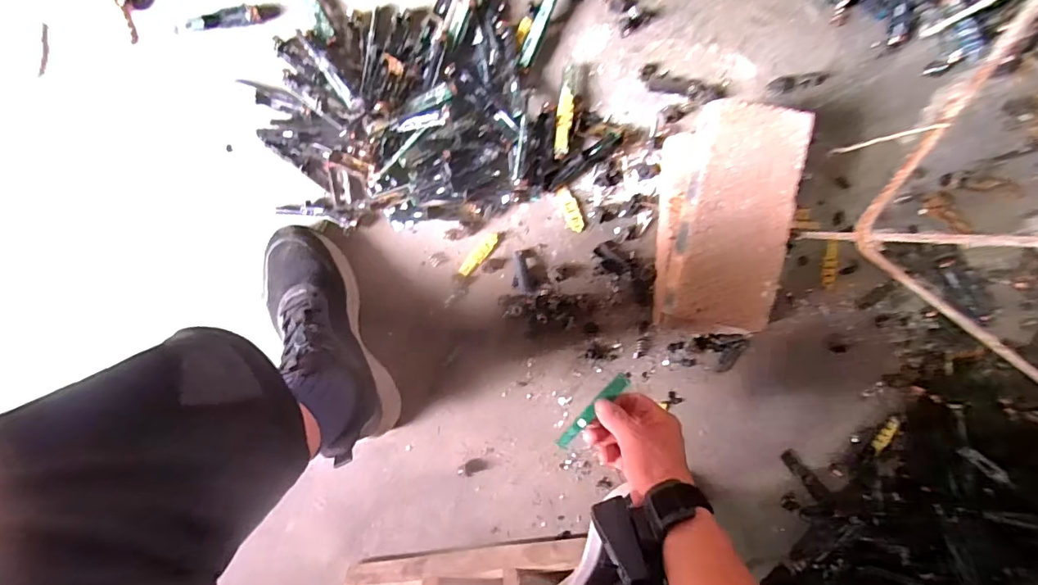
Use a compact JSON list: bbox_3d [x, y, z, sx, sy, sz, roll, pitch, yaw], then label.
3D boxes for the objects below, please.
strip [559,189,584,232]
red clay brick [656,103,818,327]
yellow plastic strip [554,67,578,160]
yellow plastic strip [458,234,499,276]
[{"bbox_3d":[0.064,-0.100,0.599,0.019,0.004,0.055,-19,99,0],"label":"strip"},{"bbox_3d":[0.225,-0.079,0.556,0.117,0.102,0.239,8,98,-4],"label":"red clay brick"},{"bbox_3d":[0.054,-0.208,0.566,0.018,0.009,0.100,6,98,-4],"label":"yellow plastic strip"},{"bbox_3d":[-0.049,-0.046,0.599,0.015,0.004,0.063,39,94,-7],"label":"yellow plastic strip"}]

